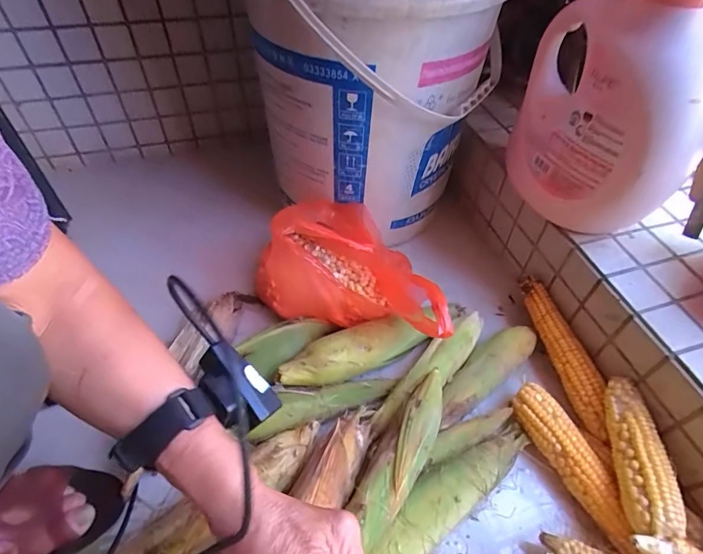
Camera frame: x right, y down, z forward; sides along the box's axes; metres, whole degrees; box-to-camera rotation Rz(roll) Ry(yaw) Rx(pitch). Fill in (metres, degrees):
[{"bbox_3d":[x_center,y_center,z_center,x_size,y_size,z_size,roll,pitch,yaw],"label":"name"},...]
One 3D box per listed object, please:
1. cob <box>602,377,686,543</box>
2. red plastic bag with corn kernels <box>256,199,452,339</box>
[{"bbox_3d":[0.278,0.174,0.405,0.042,0.050,0.148,12,51,7],"label":"cob"},{"bbox_3d":[0.005,-0.022,0.498,0.256,0.139,0.140,23,53,15],"label":"red plastic bag with corn kernels"}]

